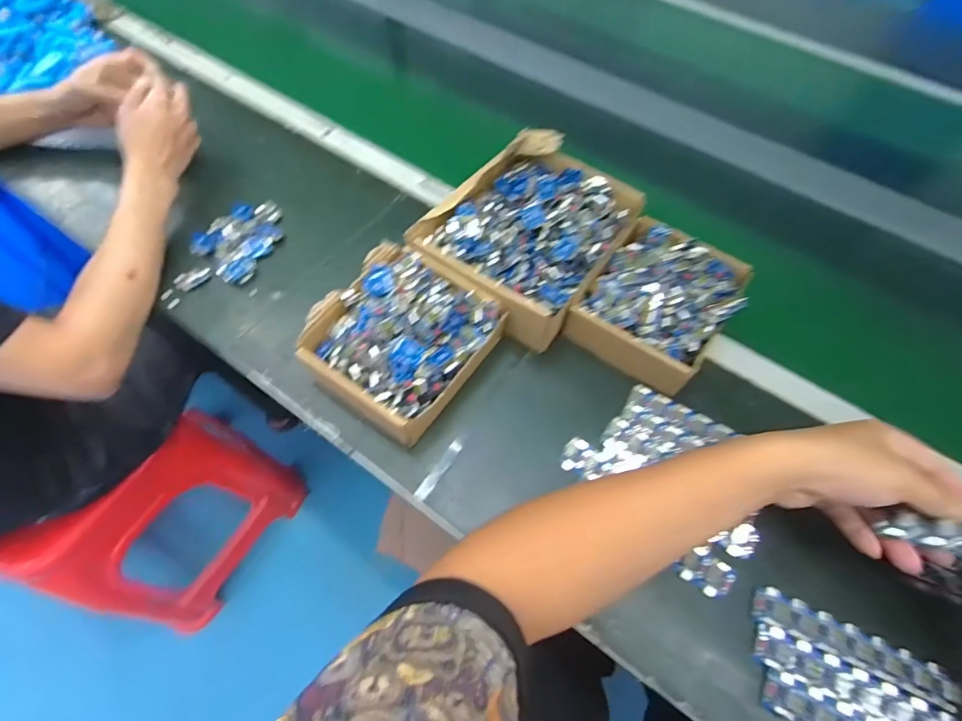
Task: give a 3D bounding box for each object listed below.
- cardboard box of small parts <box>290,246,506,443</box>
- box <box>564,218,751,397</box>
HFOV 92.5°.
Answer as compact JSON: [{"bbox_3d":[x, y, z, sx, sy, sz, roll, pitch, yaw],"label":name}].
[{"bbox_3d":[-0.078,-0.022,0.459,0.158,0.066,0.162,32,65,14],"label":"cardboard box of small parts"},{"bbox_3d":[0.188,-0.063,0.488,0.136,0.057,0.166,33,65,14],"label":"box"}]

